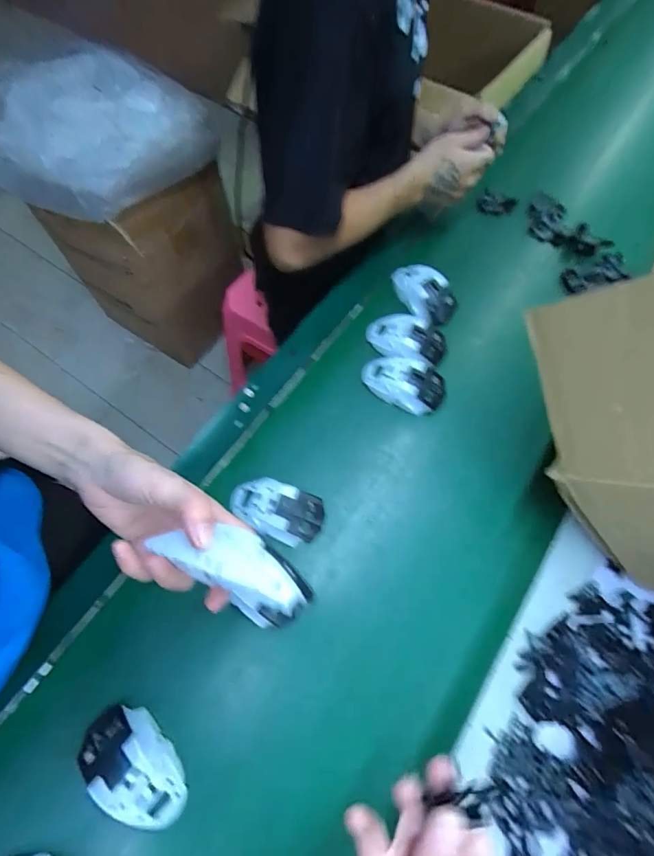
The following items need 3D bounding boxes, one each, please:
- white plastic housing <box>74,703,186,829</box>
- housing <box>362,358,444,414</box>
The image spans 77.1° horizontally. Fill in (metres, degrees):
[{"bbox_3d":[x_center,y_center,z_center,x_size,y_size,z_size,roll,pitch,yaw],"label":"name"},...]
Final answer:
[{"bbox_3d":[-0.188,0.329,0.398,0.116,0.034,0.063,38,70,12],"label":"white plastic housing"},{"bbox_3d":[0.110,-0.063,0.587,0.120,0.037,0.070,25,68,8],"label":"housing"}]

